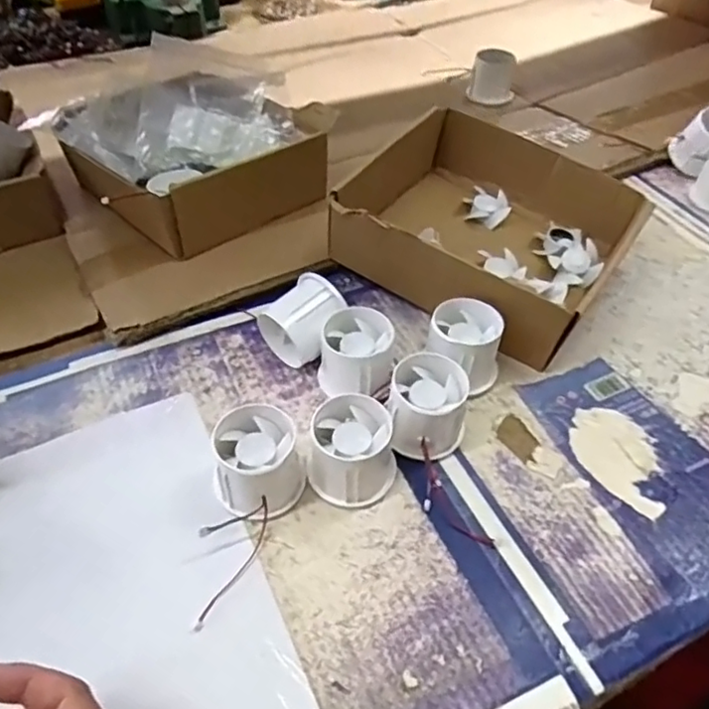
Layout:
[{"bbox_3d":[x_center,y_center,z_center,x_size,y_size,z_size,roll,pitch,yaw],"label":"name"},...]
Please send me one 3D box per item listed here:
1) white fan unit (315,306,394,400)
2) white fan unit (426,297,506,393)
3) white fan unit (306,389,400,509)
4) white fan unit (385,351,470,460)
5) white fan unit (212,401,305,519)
[{"bbox_3d":[0.000,0.002,0.463,0.050,0.049,0.058,8,47,6],"label":"white fan unit"},{"bbox_3d":[0.082,-0.005,0.472,0.052,0.049,0.056,33,54,26],"label":"white fan unit"},{"bbox_3d":[-0.001,0.061,0.406,0.053,0.049,0.052,1,47,-1],"label":"white fan unit"},{"bbox_3d":[0.049,0.037,0.428,0.050,0.048,0.058,12,48,9],"label":"white fan unit"},{"bbox_3d":[-0.062,0.069,0.402,0.057,0.048,0.058,1,47,-1],"label":"white fan unit"}]

